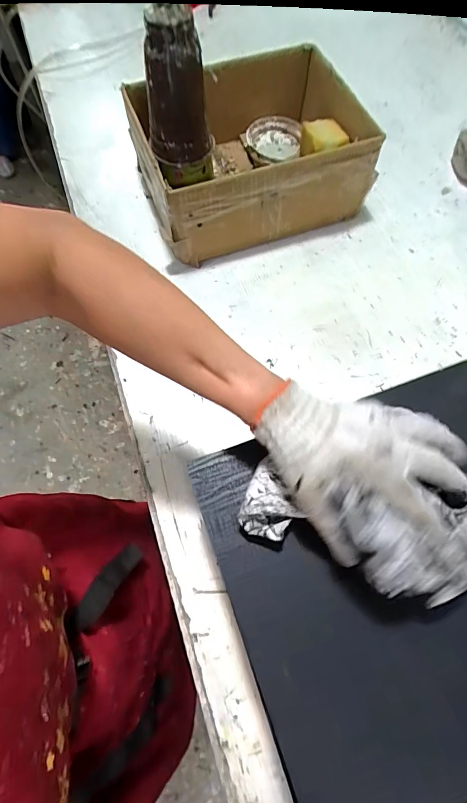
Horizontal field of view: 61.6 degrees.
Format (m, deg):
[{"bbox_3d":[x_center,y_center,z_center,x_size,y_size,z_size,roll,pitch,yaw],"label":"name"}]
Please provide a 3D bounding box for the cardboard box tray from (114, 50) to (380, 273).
[{"bbox_3d":[0.015,-0.401,0.618,0.319,0.130,0.301,-19,67,-8],"label":"cardboard box tray"}]

